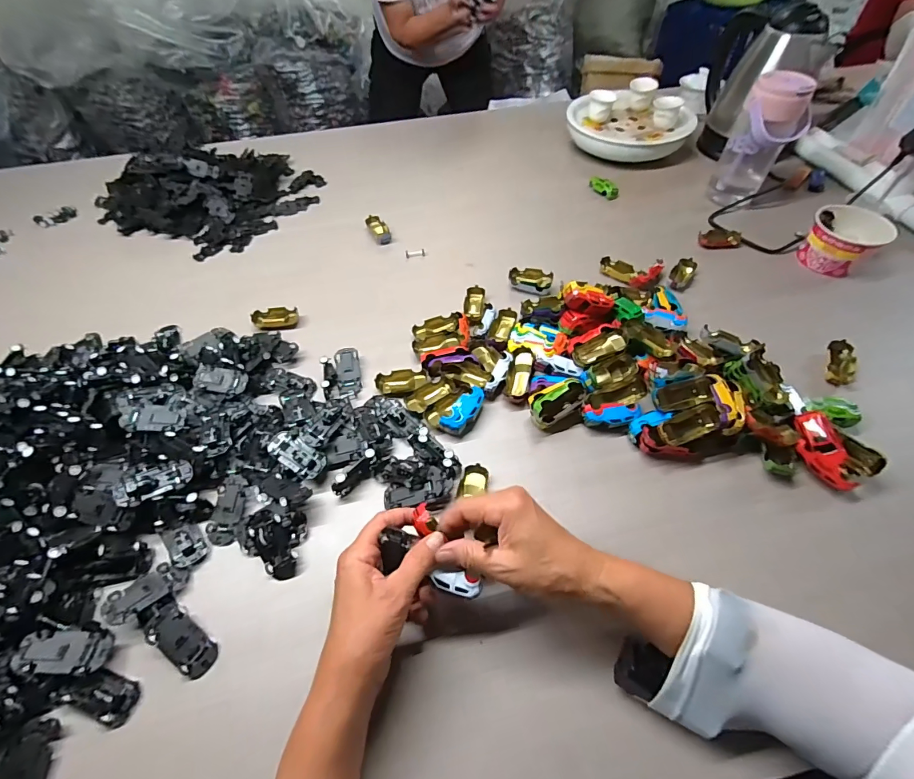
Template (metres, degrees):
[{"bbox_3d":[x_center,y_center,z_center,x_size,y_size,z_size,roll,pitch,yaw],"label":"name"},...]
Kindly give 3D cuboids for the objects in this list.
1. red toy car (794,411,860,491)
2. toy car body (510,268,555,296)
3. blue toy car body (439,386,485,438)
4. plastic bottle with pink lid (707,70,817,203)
[{"bbox_3d":[0.375,0.062,0.421,0.031,0.025,0.079,-7,72,-3],"label":"red toy car"},{"bbox_3d":[0.109,-0.162,0.613,0.063,0.020,0.033,17,56,15],"label":"toy car body"},{"bbox_3d":[0.010,0.026,0.477,0.027,0.023,0.061,29,60,22],"label":"blue toy car body"},{"bbox_3d":[0.502,-0.406,0.682,0.098,0.180,0.103,29,60,22],"label":"plastic bottle with pink lid"}]

